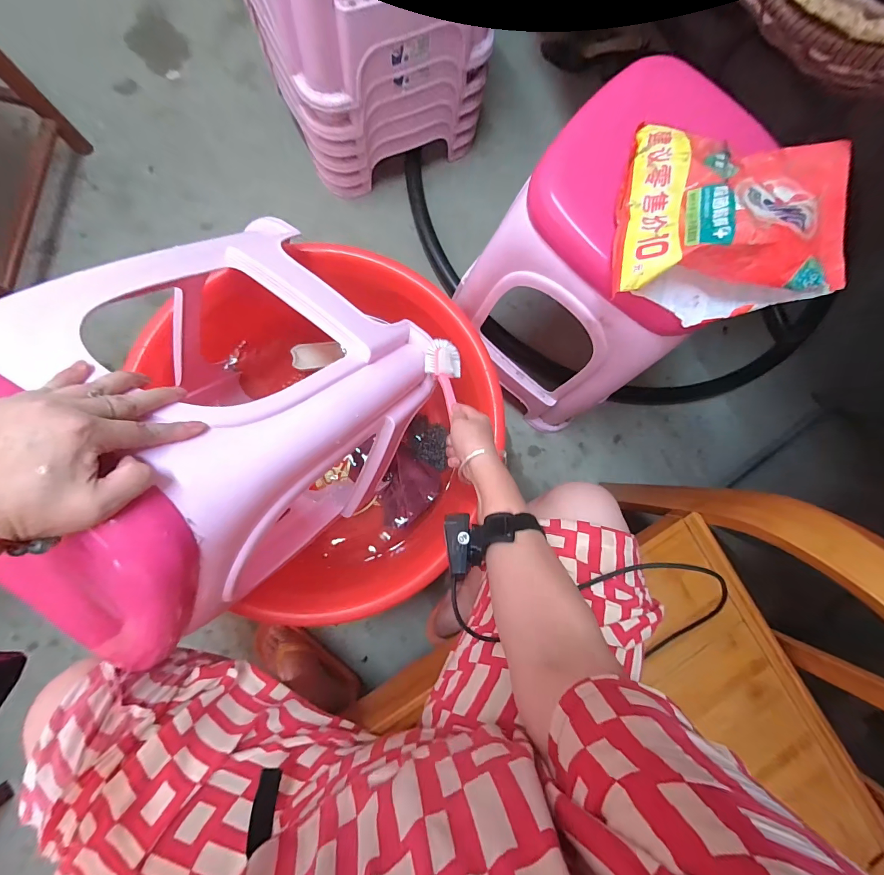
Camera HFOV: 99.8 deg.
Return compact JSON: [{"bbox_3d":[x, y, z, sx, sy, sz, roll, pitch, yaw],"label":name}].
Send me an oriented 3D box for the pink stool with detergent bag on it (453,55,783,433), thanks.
[{"bbox_3d":[0.245,-0.242,0.662,0.291,0.478,0.355,-44,90,-9],"label":"pink stool with detergent bag on it"}]

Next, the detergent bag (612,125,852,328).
[{"bbox_3d":[0.315,-0.239,0.404,0.220,0.085,0.208,12,83,-5],"label":"detergent bag"}]

